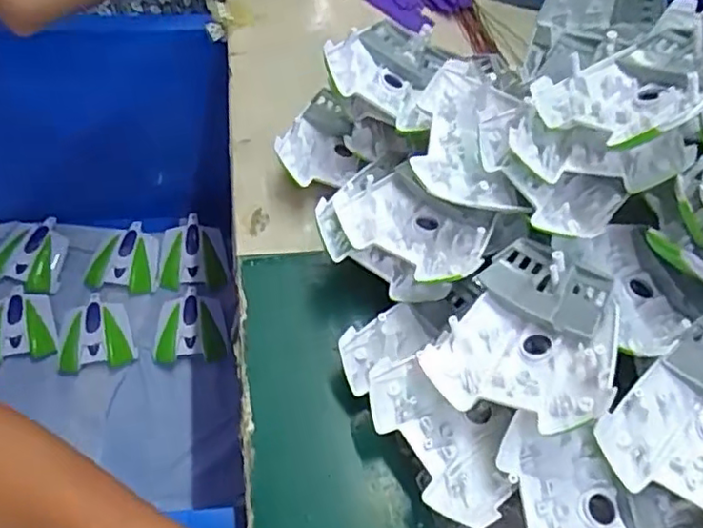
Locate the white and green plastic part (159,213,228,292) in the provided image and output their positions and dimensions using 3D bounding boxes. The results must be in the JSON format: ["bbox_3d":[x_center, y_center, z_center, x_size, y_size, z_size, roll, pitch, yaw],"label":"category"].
[{"bbox_3d":[-0.225,-0.016,0.866,0.090,0.026,0.103,-3,76,-15],"label":"white and green plastic part"}]

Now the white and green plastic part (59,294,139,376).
[{"bbox_3d":[-0.333,0.085,0.804,0.093,0.027,0.101,-3,61,-6],"label":"white and green plastic part"}]

